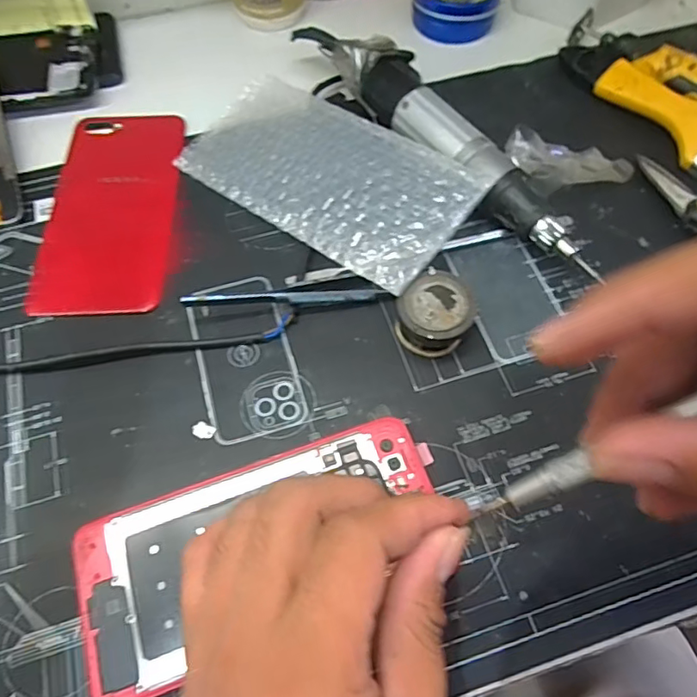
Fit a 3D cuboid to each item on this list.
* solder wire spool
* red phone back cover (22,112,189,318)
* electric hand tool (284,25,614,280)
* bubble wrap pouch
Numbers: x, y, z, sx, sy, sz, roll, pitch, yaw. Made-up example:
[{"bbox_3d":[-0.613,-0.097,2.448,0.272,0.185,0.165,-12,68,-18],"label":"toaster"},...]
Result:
[{"bbox_3d":[0.044,-0.016,0.275,0.034,0.025,0.037,0,64,0],"label":"solder wire spool"},{"bbox_3d":[-0.141,-0.087,0.321,0.073,0.004,0.148,-2,64,0],"label":"red phone back cover"},{"bbox_3d":[0.057,-0.126,0.322,0.038,0.035,0.230,-36,69,-15],"label":"electric hand tool"},{"bbox_3d":[-0.015,-0.103,0.307,0.174,0.007,0.085,34,76,24],"label":"bubble wrap pouch"}]

